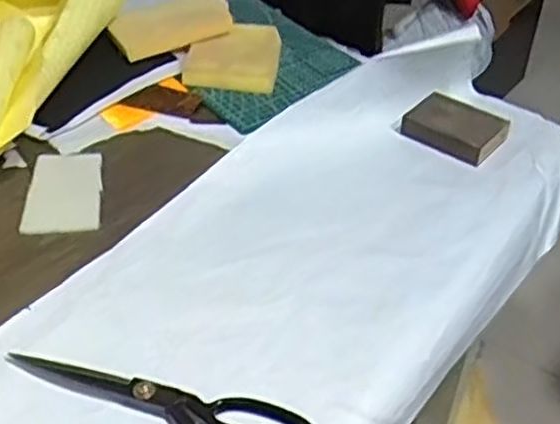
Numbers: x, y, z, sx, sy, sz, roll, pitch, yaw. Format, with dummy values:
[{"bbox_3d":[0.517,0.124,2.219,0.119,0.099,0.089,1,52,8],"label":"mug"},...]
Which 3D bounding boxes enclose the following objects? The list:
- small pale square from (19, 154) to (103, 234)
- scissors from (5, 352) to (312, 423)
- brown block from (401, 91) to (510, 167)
[{"bbox_3d":[-0.216,-0.021,0.763,0.072,0.007,0.117,-1,40,-5],"label":"small pale square"},{"bbox_3d":[-0.088,0.139,0.571,0.235,0.015,0.081,26,45,25],"label":"scissors"},{"bbox_3d":[0.194,-0.096,0.839,0.103,0.027,0.072,27,46,26],"label":"brown block"}]

